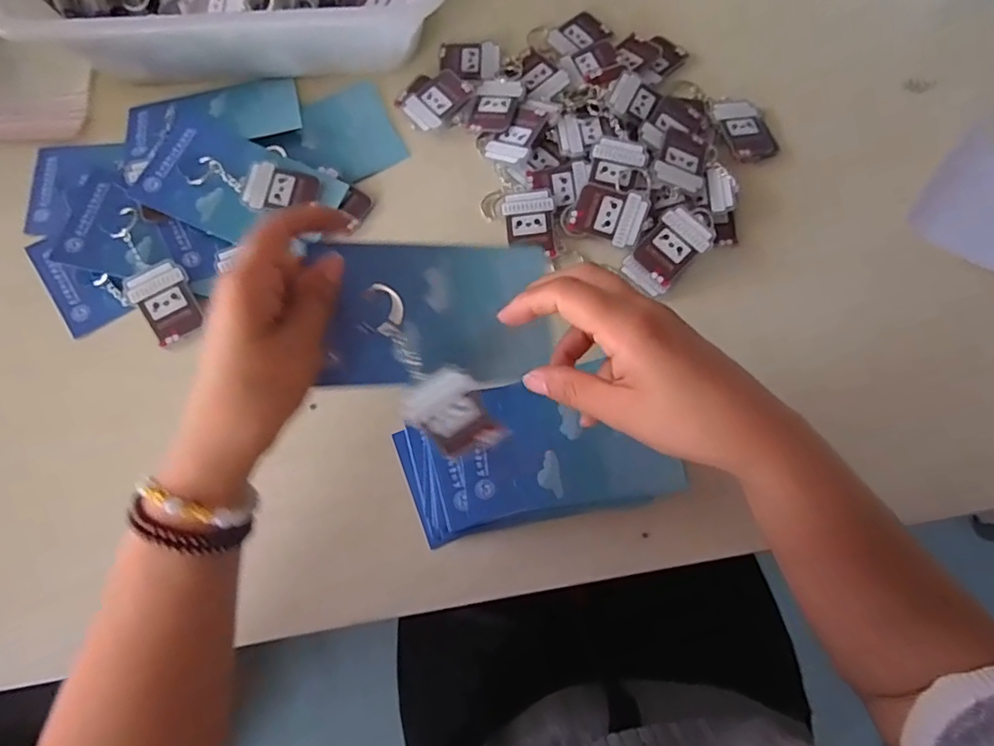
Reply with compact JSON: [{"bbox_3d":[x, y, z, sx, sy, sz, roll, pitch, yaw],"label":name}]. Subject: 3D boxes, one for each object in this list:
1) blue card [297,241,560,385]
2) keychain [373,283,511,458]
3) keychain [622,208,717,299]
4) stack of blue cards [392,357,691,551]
[{"bbox_3d":[-0.029,-0.033,0.310,0.123,0.006,0.078,-2,77,-18],"label":"blue card"},{"bbox_3d":[-0.036,0.004,0.304,0.038,0.016,0.103,-36,107,-11],"label":"keychain"},{"bbox_3d":[0.125,-0.089,0.411,0.038,0.011,0.065,41,94,9],"label":"keychain"},{"bbox_3d":[0.025,0.053,0.367,0.168,0.032,0.082,-11,73,-4],"label":"stack of blue cards"}]

